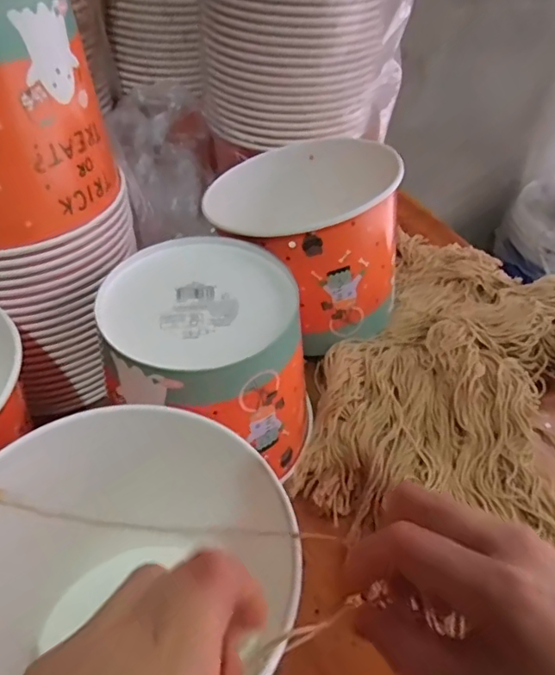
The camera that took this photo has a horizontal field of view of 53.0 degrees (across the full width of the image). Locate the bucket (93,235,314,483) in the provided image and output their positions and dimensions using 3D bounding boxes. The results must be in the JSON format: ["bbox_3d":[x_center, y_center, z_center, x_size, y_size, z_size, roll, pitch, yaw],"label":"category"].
[{"bbox_3d":[-0.046,0.018,0.401,0.135,0.123,0.126,2,44,-2],"label":"bucket"}]

